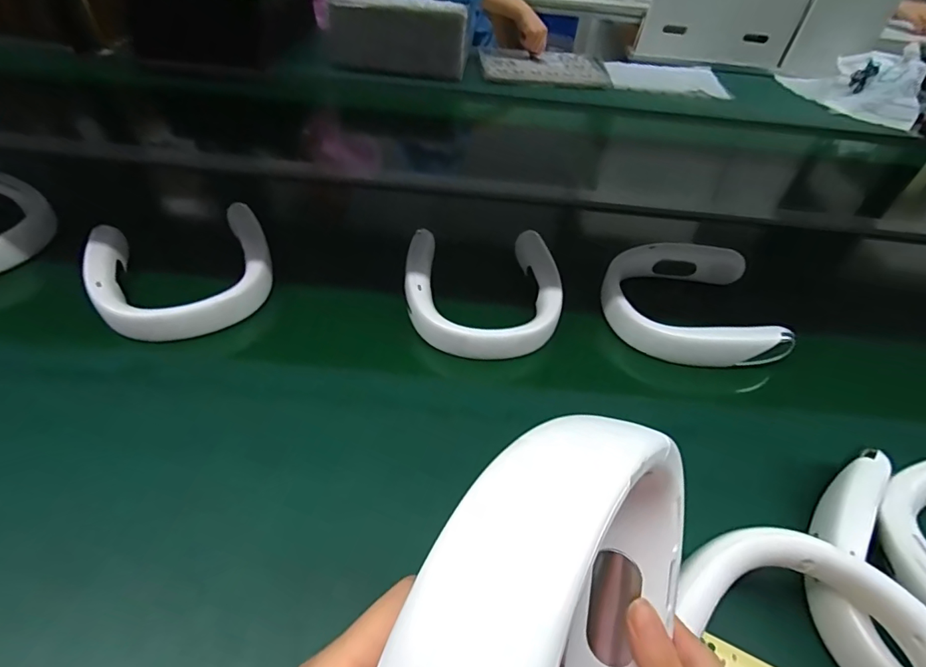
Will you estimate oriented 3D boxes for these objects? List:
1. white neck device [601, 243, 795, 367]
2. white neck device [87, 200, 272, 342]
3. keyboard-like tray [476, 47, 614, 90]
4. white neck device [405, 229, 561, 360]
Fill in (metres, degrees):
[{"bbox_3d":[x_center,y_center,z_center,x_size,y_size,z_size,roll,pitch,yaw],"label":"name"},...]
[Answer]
[{"bbox_3d":[0.279,-0.047,0.594,0.197,0.051,0.194,5,52,-1],"label":"white neck device"},{"bbox_3d":[-0.330,-0.087,0.573,0.198,0.050,0.211,-21,56,-19],"label":"white neck device"},{"bbox_3d":[0.212,-0.704,1.252,0.332,0.014,0.217,1,49,-6],"label":"keyboard-like tray"},{"bbox_3d":[0.021,-0.050,0.591,0.178,0.063,0.179,-2,52,-6],"label":"white neck device"}]

